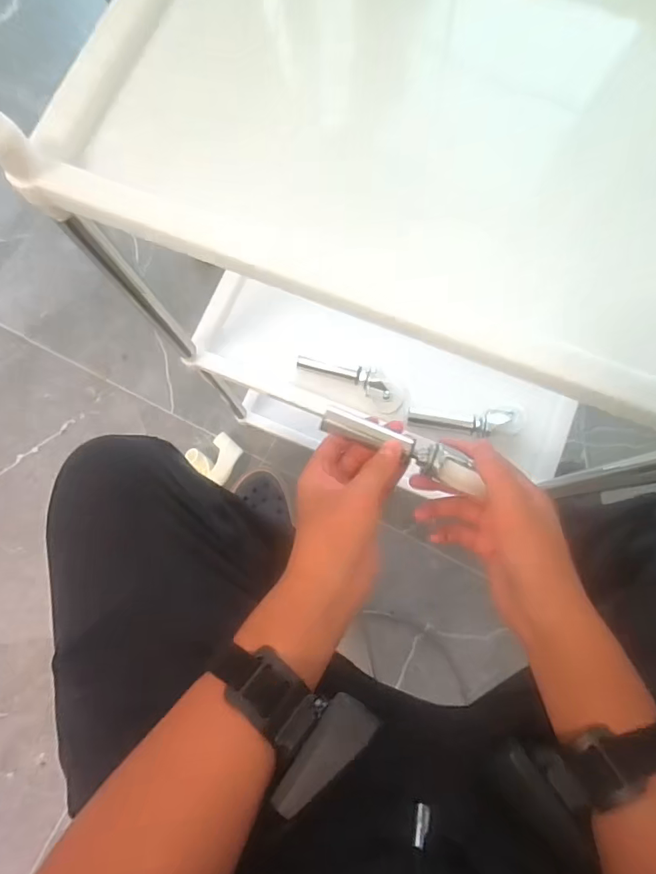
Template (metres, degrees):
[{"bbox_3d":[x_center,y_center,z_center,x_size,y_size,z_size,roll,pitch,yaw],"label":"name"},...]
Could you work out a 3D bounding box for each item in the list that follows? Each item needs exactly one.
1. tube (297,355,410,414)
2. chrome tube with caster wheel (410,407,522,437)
[{"bbox_3d":[0.030,-0.070,0.561,0.133,0.021,0.039,27,79,6],"label":"tube"},{"bbox_3d":[0.154,-0.017,0.546,0.121,0.021,0.032,2,78,1],"label":"chrome tube with caster wheel"}]

